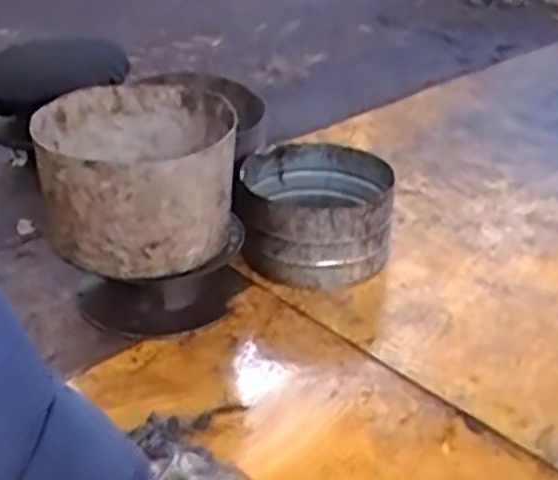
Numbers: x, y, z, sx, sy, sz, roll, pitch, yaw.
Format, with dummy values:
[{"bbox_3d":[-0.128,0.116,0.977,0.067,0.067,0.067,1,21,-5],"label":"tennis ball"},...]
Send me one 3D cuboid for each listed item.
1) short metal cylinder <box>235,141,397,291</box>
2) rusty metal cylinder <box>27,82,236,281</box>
[{"bbox_3d":[0.062,-0.042,1.320,0.253,0.142,0.289,4,31,7],"label":"short metal cylinder"},{"bbox_3d":[-0.212,-0.103,1.170,0.279,0.171,0.322,4,32,3],"label":"rusty metal cylinder"}]

